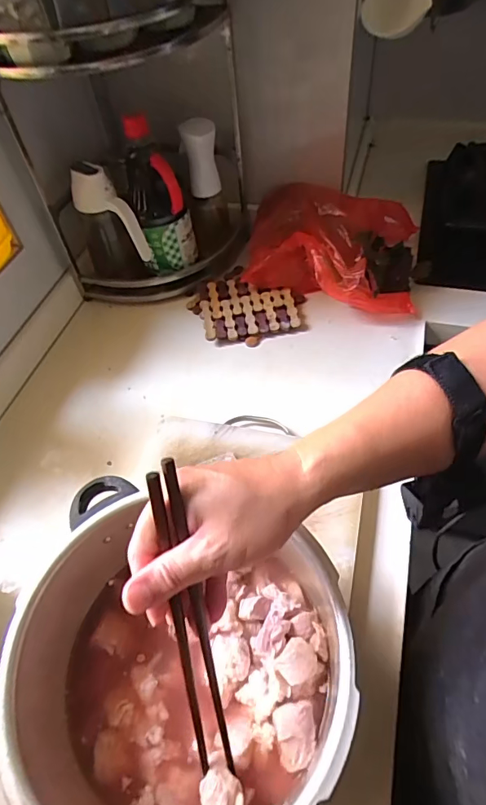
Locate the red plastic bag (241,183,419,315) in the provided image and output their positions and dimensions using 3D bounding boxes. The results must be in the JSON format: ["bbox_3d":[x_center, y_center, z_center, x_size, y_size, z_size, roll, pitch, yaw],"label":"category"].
[{"bbox_3d":[0.142,-0.252,0.751,0.264,0.121,0.217,6,49,12],"label":"red plastic bag"}]

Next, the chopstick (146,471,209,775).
[{"bbox_3d":[-0.039,0.149,0.296,0.010,0.227,0.006,-6,17,1],"label":"chopstick"}]

